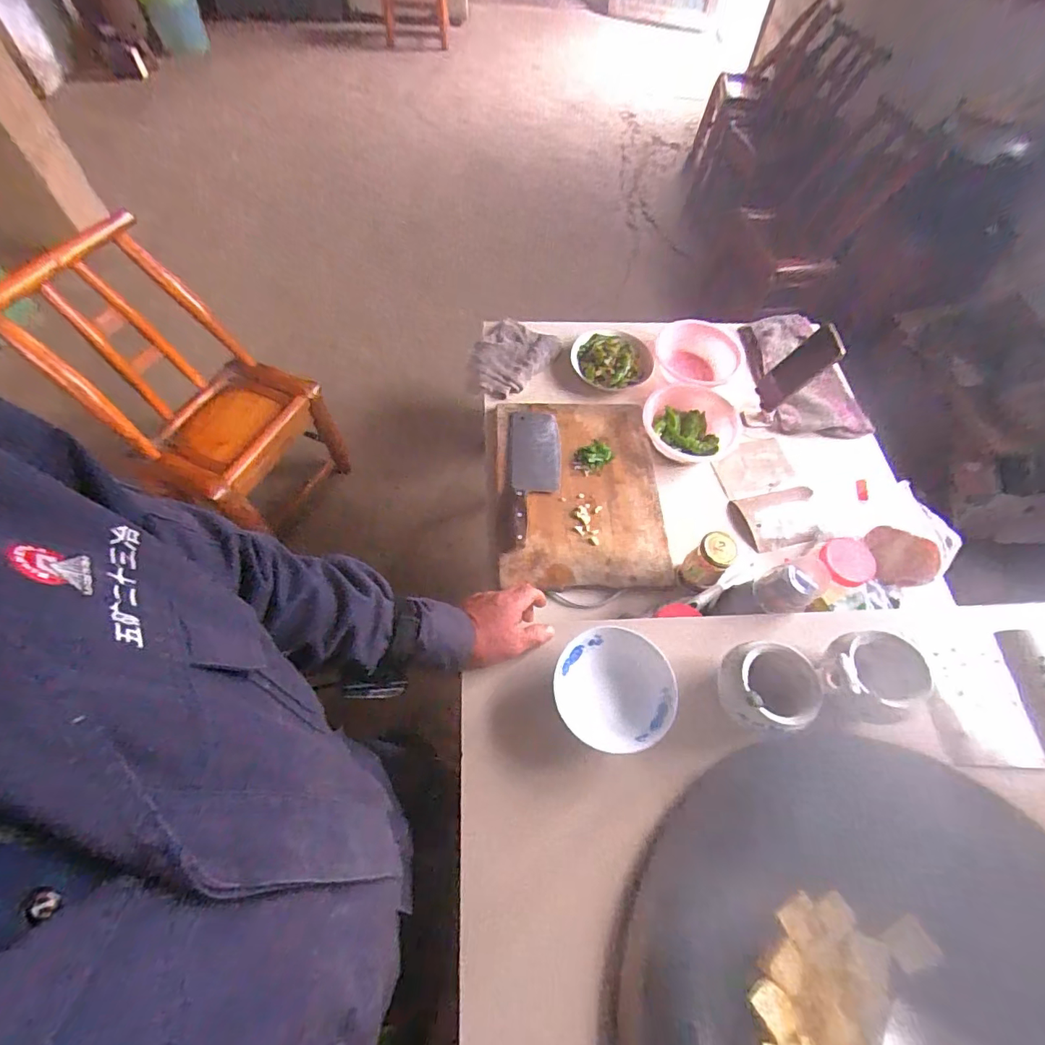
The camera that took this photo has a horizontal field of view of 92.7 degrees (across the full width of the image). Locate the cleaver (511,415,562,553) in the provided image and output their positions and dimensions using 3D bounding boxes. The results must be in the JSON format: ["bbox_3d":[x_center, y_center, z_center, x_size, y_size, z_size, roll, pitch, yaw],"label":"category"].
[{"bbox_3d":[0.024,-0.091,0.907,0.093,0.027,0.298,2,60,-2],"label":"cleaver"}]

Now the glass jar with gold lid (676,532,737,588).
[{"bbox_3d":[0.292,0.061,0.786,0.055,0.107,0.059,-39,68,-22],"label":"glass jar with gold lid"}]

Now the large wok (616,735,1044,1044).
[{"bbox_3d":[0.344,0.501,0.482,0.471,0.145,0.495,1,60,-2],"label":"large wok"}]

